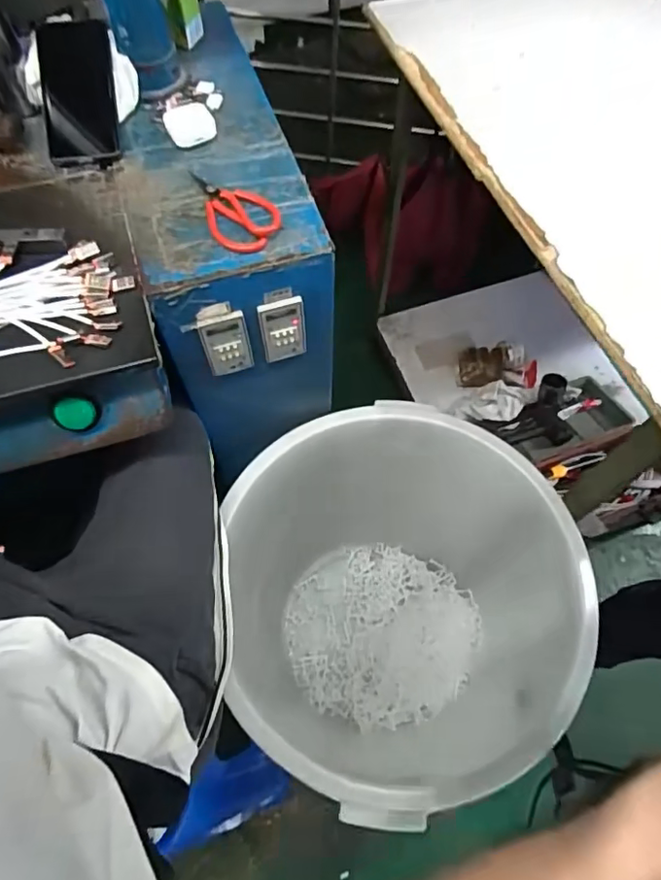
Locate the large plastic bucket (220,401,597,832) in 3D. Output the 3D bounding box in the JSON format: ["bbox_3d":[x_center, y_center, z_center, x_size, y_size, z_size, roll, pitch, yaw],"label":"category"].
[{"bbox_3d":[0.086,0.302,0.943,0.501,0.533,0.495,0,64,-1],"label":"large plastic bucket"}]

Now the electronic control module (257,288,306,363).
[{"bbox_3d":[-0.054,-0.127,0.614,0.050,0.108,0.012,-23,66,-11],"label":"electronic control module"}]

